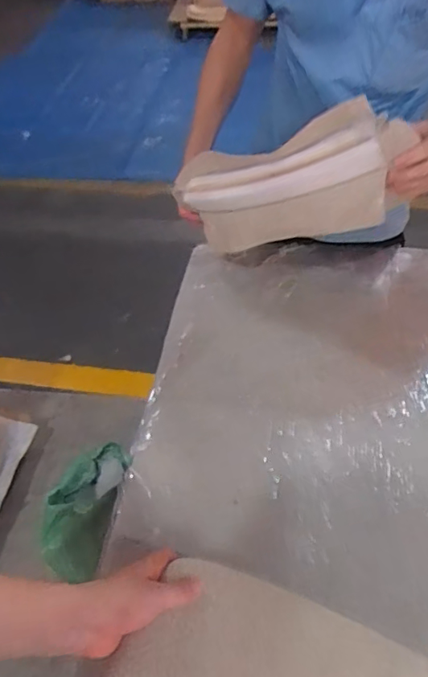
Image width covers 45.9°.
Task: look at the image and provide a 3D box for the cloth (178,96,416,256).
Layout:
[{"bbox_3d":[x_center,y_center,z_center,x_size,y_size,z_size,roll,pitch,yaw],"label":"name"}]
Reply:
[{"bbox_3d":[0.117,-0.254,0.850,0.404,0.182,0.065,-4,39,40],"label":"cloth"}]

